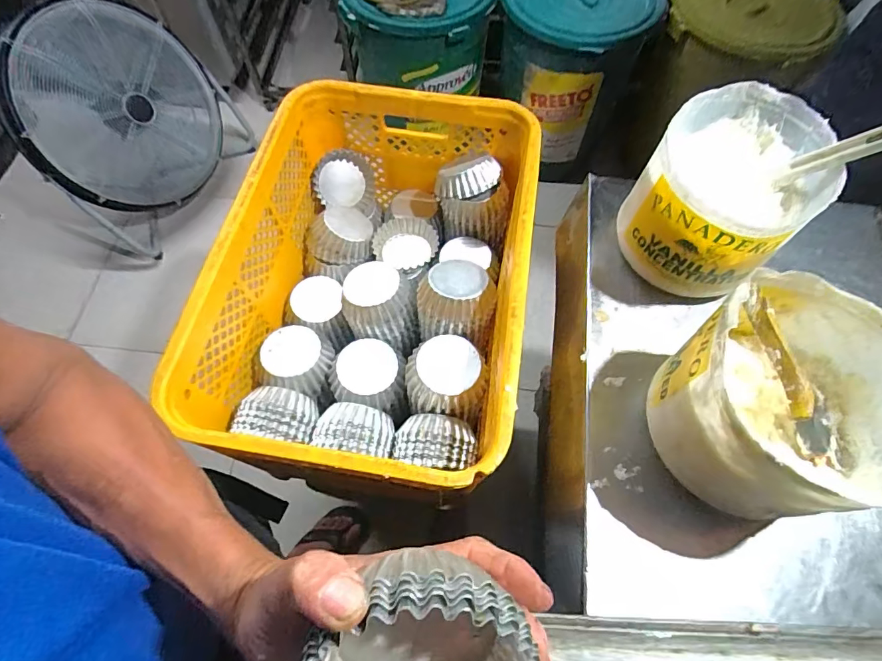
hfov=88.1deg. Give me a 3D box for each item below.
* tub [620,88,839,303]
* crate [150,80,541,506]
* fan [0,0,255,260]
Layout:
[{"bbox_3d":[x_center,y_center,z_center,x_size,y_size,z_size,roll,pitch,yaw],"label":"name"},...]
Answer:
[{"bbox_3d":[0.296,-0.143,0.489,0.156,0.128,0.189,37,70,15],"label":"tub"},{"bbox_3d":[-0.074,-0.072,0.607,0.342,0.192,0.505,8,65,3],"label":"crate"},{"bbox_3d":[-0.934,-0.660,1.381,0.592,0.498,0.505,-40,71,-17],"label":"fan"}]

